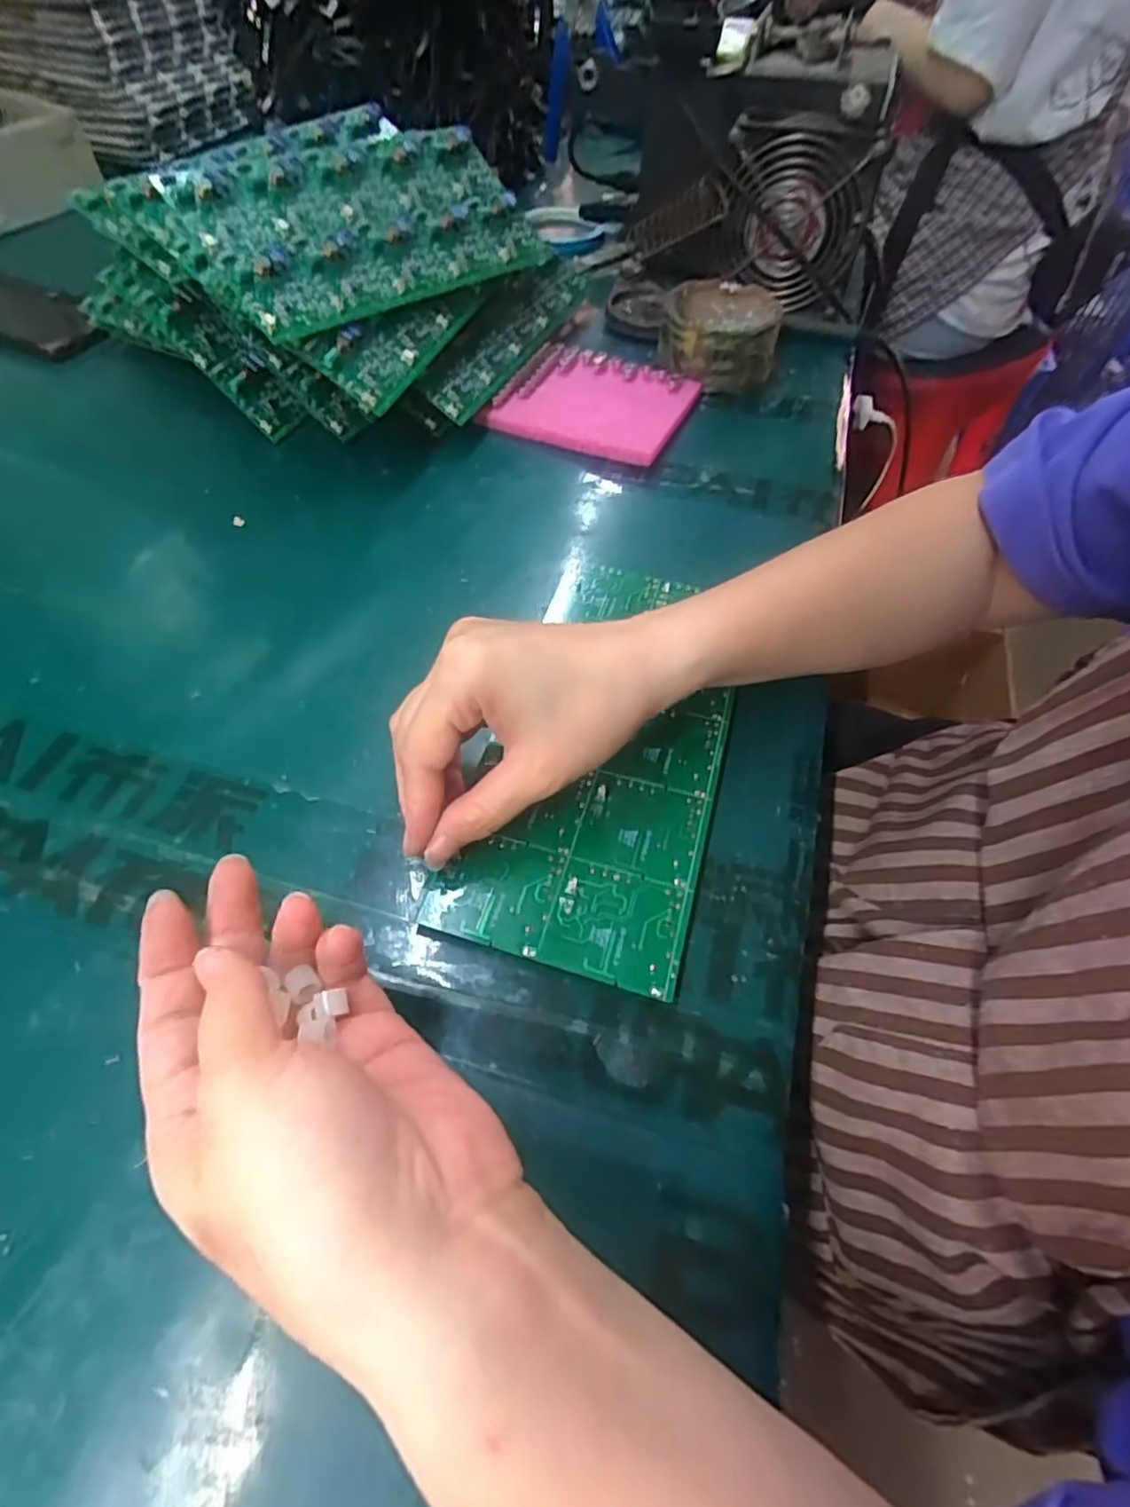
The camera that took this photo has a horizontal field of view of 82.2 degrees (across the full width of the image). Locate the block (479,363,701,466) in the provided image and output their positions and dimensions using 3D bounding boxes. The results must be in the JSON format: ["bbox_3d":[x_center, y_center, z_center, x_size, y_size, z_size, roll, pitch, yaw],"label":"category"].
[{"bbox_3d":[0.021,-0.257,0.482,0.132,0.018,0.100,20,58,11],"label":"block"}]

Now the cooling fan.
[{"bbox_3d":[0.188,-0.433,0.533,0.119,0.120,0.047,12,56,6],"label":"cooling fan"}]

